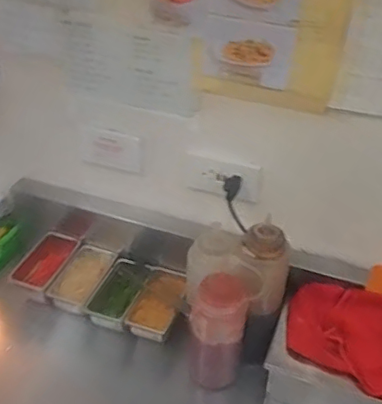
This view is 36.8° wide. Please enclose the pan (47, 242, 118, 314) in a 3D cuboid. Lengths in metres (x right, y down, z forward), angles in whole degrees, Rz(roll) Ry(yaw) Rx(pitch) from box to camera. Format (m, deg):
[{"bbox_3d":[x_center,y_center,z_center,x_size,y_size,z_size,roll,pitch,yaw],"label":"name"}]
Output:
[{"bbox_3d":[-0.196,0.137,1.033,0.074,0.038,0.134,18,40,19],"label":"pan"}]

